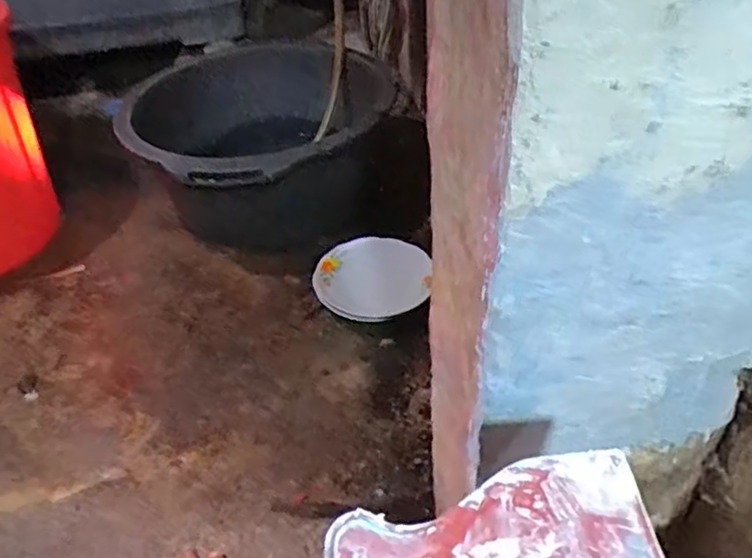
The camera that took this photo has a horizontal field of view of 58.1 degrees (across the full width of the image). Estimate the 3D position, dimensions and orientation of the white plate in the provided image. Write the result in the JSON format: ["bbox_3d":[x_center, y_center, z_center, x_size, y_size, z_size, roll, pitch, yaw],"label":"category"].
[{"bbox_3d":[-0.005,-0.004,1.221,0.201,0.023,0.167,1,62,7],"label":"white plate"}]

